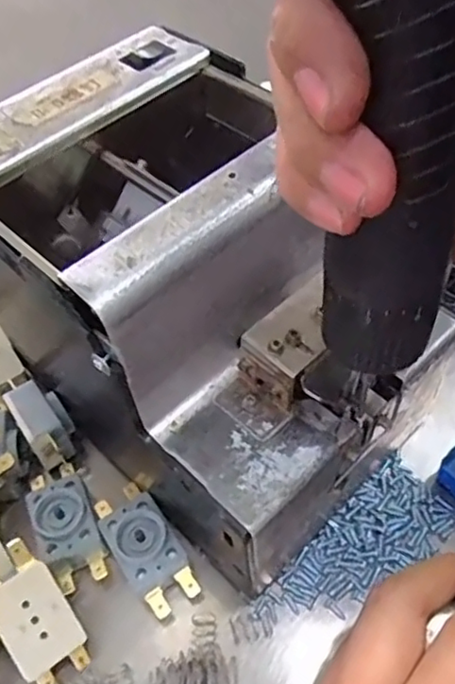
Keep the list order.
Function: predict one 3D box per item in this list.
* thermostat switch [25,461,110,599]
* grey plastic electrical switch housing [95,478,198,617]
[{"bbox_3d":[-0.072,0.081,0.279,0.025,0.019,0.056,-25,56,-14],"label":"thermostat switch"},{"bbox_3d":[-0.036,0.088,0.269,0.026,0.016,0.057,-33,58,-19],"label":"grey plastic electrical switch housing"}]

